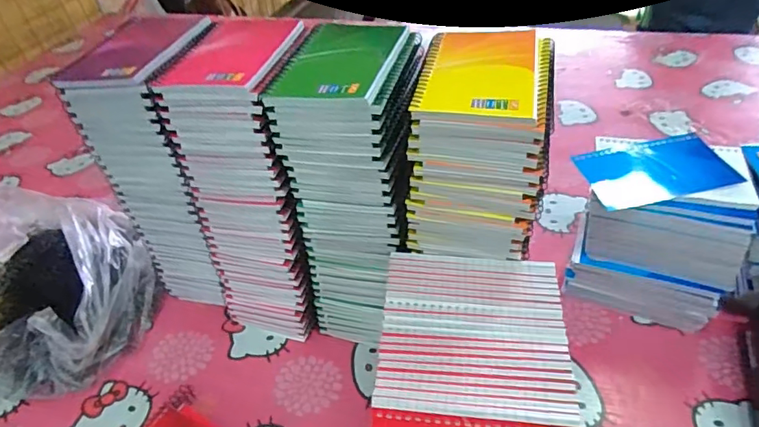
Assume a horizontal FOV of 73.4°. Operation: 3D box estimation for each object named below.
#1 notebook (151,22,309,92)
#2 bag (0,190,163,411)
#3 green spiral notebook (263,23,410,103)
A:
[{"bbox_3d":[-0.125,-0.138,0.434,0.099,0.008,0.120,5,42,12],"label":"notebook"},{"bbox_3d":[-0.394,0.088,0.563,0.246,0.104,0.275,-34,48,-29],"label":"bag"},{"bbox_3d":[-0.030,-0.124,0.405,0.087,0.008,0.122,7,42,14],"label":"green spiral notebook"}]

